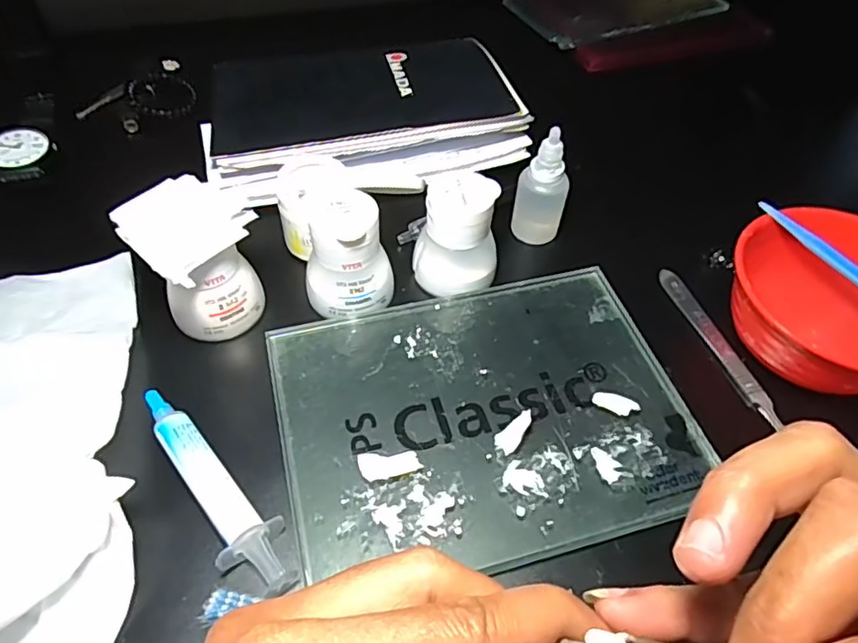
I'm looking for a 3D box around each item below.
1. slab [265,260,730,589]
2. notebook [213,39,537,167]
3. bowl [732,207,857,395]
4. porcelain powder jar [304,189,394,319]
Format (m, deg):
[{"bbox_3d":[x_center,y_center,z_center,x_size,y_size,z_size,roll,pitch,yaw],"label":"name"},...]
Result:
[{"bbox_3d":[0.029,0.043,0.297,0.199,0.009,0.149,-11,54,-11],"label":"slab"},{"bbox_3d":[-0.048,-0.163,0.430,0.209,0.028,0.142,-9,54,-10],"label":"notebook"},{"bbox_3d":[0.214,-0.006,0.317,0.105,0.053,0.103,2,52,-2],"label":"bowl"},{"bbox_3d":[-0.044,-0.039,0.325,0.045,0.056,0.049,2,52,-2],"label":"porcelain powder jar"}]

